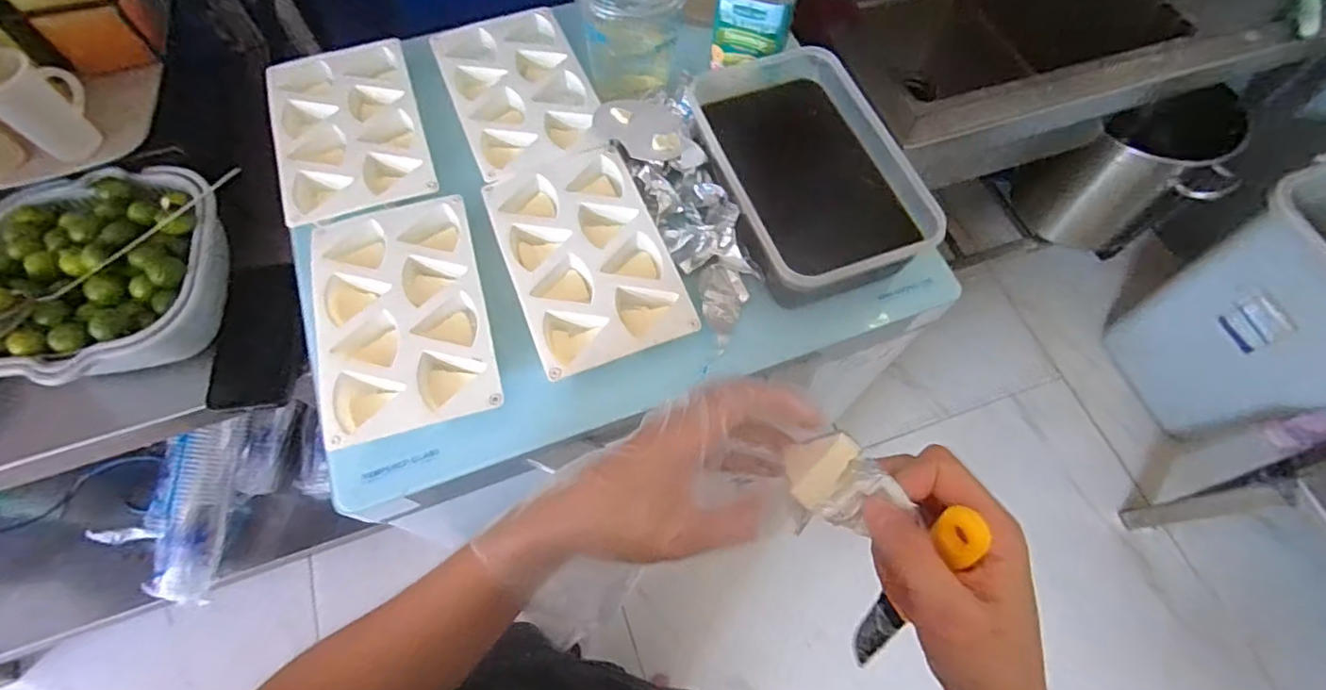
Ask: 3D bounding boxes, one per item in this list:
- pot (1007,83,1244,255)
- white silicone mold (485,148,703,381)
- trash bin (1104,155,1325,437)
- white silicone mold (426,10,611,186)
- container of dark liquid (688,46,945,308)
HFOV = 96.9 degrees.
[{"bbox_3d":[0.986,-0.398,1.272,0.294,0.310,0.320,1,65,-1],"label":"pot"},{"bbox_3d":[-0.072,-0.087,0.559,0.141,0.030,0.221,-19,67,-10],"label":"white silicone mold"},{"bbox_3d":[1.305,-0.060,1.210,0.400,0.488,0.433,-14,67,-8],"label":"trash bin"},{"bbox_3d":[-0.157,-0.280,0.645,0.137,0.023,0.232,-21,68,-11],"label":"white silicone mold"},{"bbox_3d":[0.132,-0.186,0.582,0.167,0.049,0.285,-17,67,-9],"label":"container of dark liquid"}]

